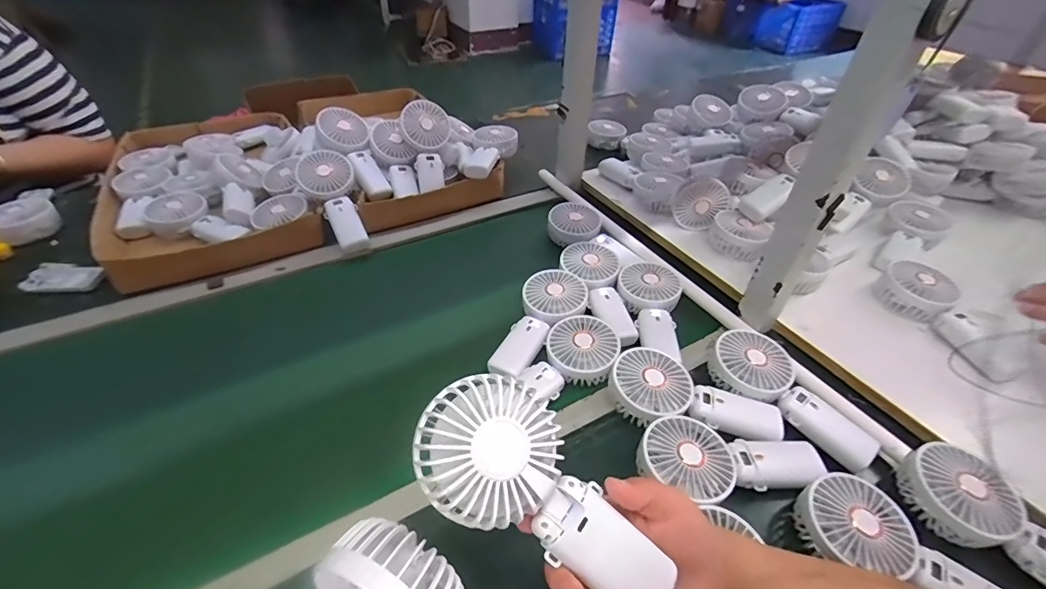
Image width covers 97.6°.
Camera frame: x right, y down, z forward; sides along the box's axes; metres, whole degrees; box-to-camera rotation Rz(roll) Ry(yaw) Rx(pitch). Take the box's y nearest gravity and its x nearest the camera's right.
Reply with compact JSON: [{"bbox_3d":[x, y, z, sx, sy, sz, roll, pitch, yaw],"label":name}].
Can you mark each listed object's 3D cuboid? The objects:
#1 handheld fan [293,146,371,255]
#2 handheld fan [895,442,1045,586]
[{"bbox_3d":[-0.308,-0.157,0.760,0.086,0.033,0.198,-23,77,-25],"label":"handheld fan"},{"bbox_3d":[0.450,0.214,0.415,0.184,0.042,0.081,32,50,29],"label":"handheld fan"}]

